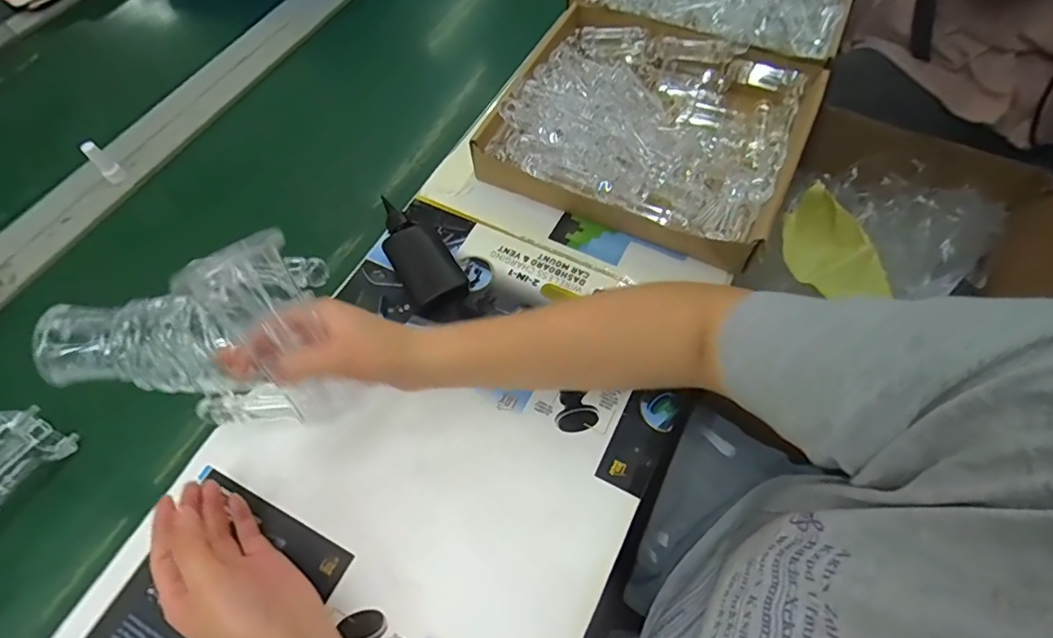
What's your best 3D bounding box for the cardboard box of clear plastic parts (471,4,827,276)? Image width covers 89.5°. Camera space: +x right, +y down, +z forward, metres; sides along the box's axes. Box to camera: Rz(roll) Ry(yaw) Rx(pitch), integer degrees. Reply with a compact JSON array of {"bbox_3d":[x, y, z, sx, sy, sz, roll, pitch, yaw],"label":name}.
[{"bbox_3d":[0.129,-0.204,0.578,0.297,0.079,0.291,24,65,14],"label":"cardboard box of clear plastic parts"}]

